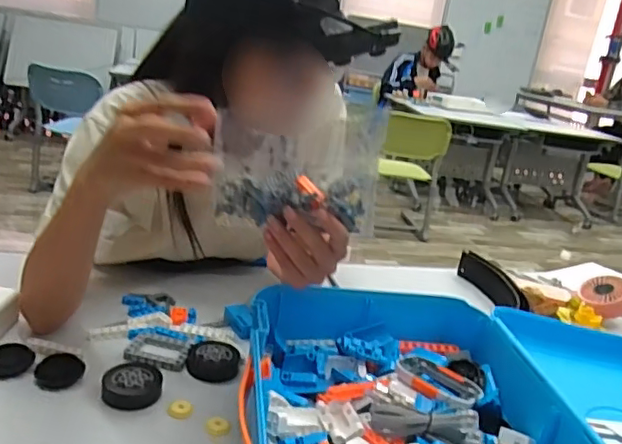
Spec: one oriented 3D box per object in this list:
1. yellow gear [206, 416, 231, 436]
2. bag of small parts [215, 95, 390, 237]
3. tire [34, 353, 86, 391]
[{"bbox_3d":[-0.091,0.201,0.567,0.023,0.010,0.019,5,19,-11],"label":"yellow gear"},{"bbox_3d":[-0.008,-0.051,0.543,0.154,0.124,0.044,7,19,-6],"label":"bag of small parts"},{"bbox_3d":[-0.263,0.157,0.603,0.047,0.021,0.040,0,21,-26],"label":"tire"}]

